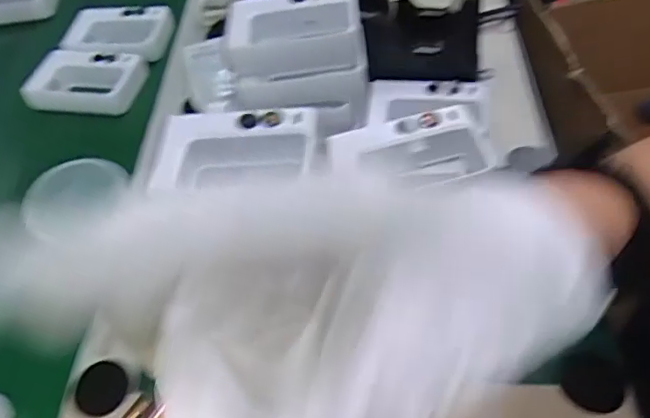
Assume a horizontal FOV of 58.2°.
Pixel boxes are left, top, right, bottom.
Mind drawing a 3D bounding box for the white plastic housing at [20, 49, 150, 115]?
[{"bbox_3d":[-0.229,-0.125,0.560,0.102,0.029,0.066,5,53,10],"label":"white plastic housing"}]

